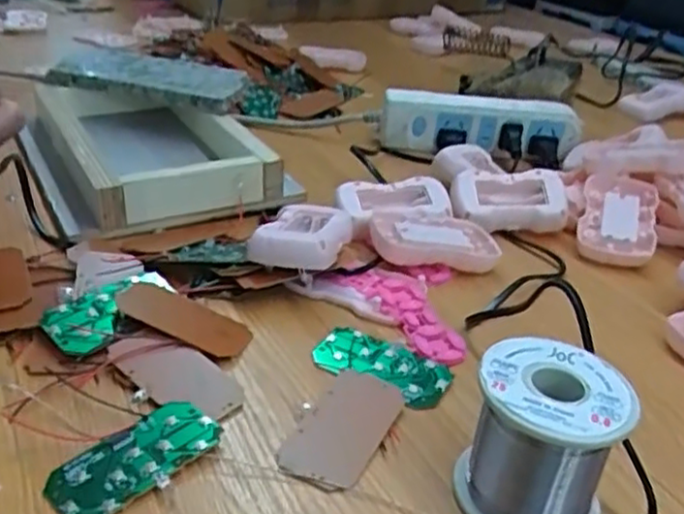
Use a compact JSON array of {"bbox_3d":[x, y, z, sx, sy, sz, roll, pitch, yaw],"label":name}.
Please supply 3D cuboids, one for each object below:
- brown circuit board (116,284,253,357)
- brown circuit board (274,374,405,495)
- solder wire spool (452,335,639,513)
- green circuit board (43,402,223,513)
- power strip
[{"bbox_3d":[-0.088,0.034,0.393,0.075,0.004,0.034,23,29,14],"label":"brown circuit board"},{"bbox_3d":[0.002,0.081,0.335,0.037,0.006,0.075,18,32,20],"label":"brown circuit board"},{"bbox_3d":[0.084,0.078,0.296,0.059,0.063,0.062,19,32,22],"label":"solder wire spool"},{"bbox_3d":[-0.090,0.088,0.305,0.038,0.005,0.073,27,36,33],"label":"green circuit board"},{"bbox_3d":[0.133,-0.125,0.679,0.189,0.057,0.043,9,30,7],"label":"power strip"}]

